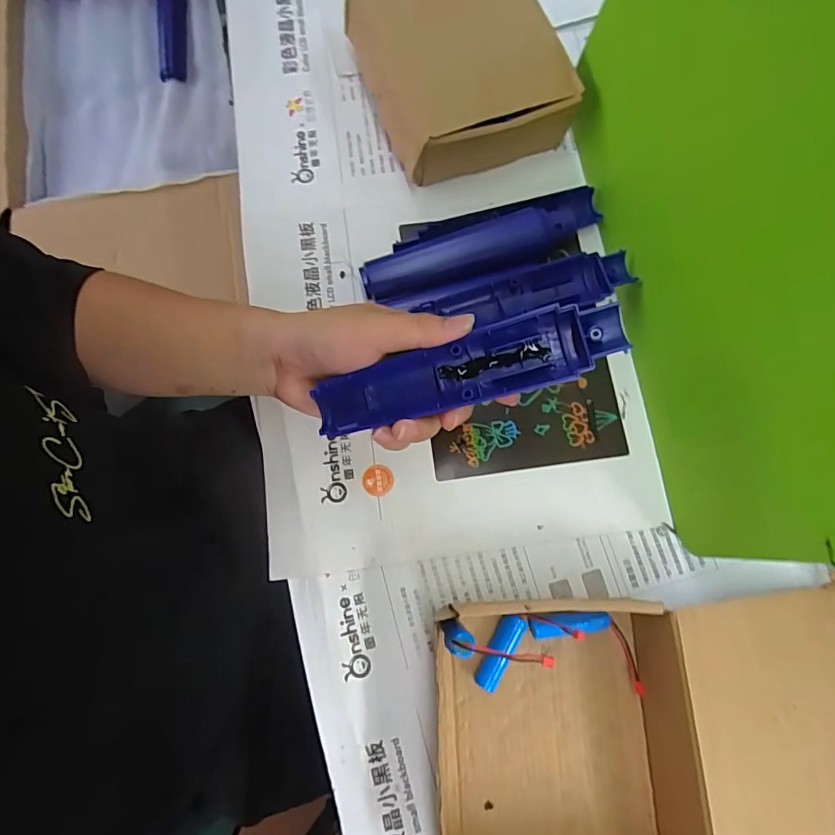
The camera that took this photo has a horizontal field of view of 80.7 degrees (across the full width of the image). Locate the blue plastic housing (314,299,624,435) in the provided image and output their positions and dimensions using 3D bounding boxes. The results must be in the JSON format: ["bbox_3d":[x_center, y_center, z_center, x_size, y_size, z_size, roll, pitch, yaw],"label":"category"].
[{"bbox_3d":[0.025,-0.023,0.268,0.165,0.021,0.036,-15,77,9],"label":"blue plastic housing"}]

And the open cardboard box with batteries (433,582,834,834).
[{"bbox_3d":[0.166,0.199,0.300,0.309,0.048,0.181,-4,77,0],"label":"open cardboard box with batteries"}]

